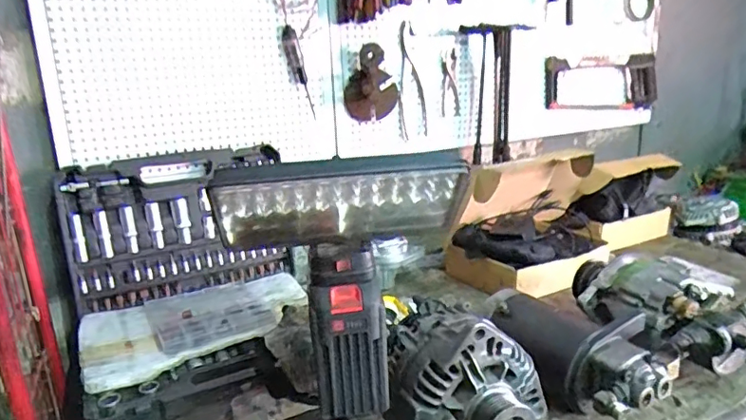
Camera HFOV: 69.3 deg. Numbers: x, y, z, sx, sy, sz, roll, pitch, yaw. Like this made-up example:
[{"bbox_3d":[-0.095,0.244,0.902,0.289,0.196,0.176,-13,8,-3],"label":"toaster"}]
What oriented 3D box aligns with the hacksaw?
[{"bbox_3d":[0.603,-0.333,1.431,0.423,0.148,0.039,-7,29,-24],"label":"hacksaw"}]

